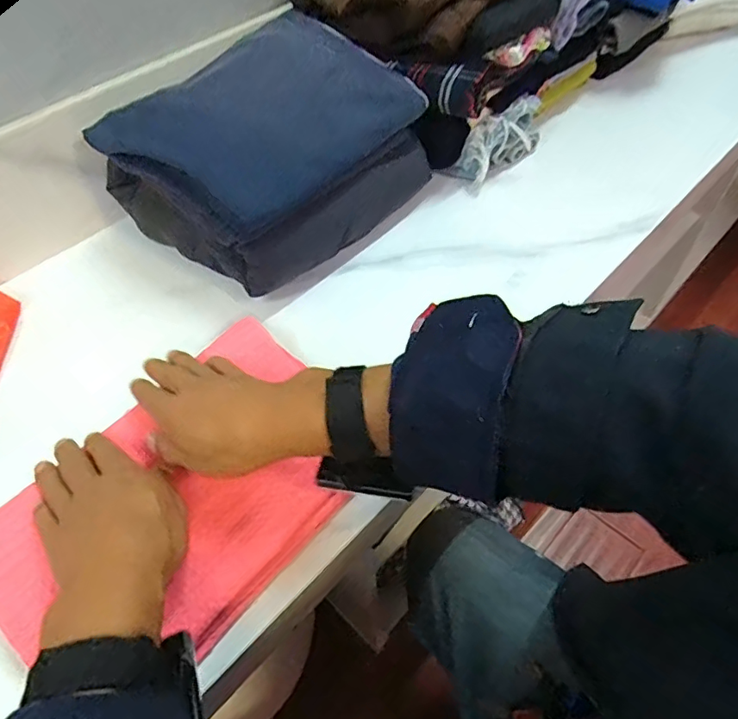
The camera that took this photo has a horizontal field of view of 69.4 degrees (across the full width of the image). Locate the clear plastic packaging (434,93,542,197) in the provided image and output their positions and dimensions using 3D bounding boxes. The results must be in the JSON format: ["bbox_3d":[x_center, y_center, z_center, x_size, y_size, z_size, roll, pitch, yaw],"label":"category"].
[{"bbox_3d":[0.155,-0.262,0.655,0.127,0.071,0.045,-31,58,-19],"label":"clear plastic packaging"}]

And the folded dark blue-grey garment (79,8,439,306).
[{"bbox_3d":[-0.103,-0.229,0.593,0.233,0.147,0.274,33,61,24],"label":"folded dark blue-grey garment"}]

